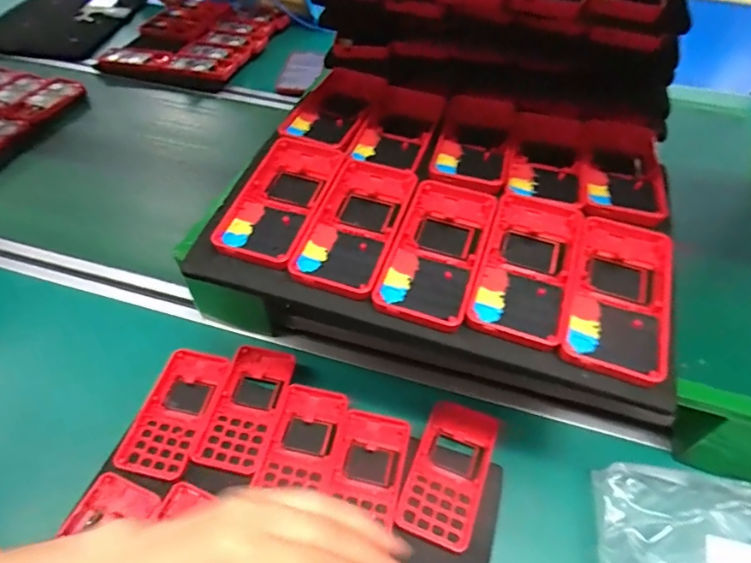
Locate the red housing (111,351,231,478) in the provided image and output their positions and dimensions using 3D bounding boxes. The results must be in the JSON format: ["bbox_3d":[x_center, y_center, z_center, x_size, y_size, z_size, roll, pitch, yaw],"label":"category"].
[{"bbox_3d":[-0.187,0.119,0.457,0.062,0.014,0.120,10,50,6],"label":"red housing"}]

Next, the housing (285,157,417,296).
[{"bbox_3d":[-0.013,-0.049,0.371,0.062,0.013,0.132,16,51,11],"label":"housing"}]

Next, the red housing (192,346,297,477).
[{"bbox_3d":[-0.122,0.116,0.465,0.064,0.011,0.121,10,50,6],"label":"red housing"}]

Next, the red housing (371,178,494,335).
[{"bbox_3d":[0.047,-0.026,0.360,0.061,0.017,0.131,16,51,11],"label":"red housing"}]

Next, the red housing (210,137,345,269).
[{"bbox_3d":[-0.072,-0.069,0.386,0.064,0.016,0.129,15,50,10],"label":"red housing"}]

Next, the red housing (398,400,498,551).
[{"bbox_3d":[0.066,0.170,0.435,0.062,0.020,0.122,19,51,13],"label":"red housing"}]

